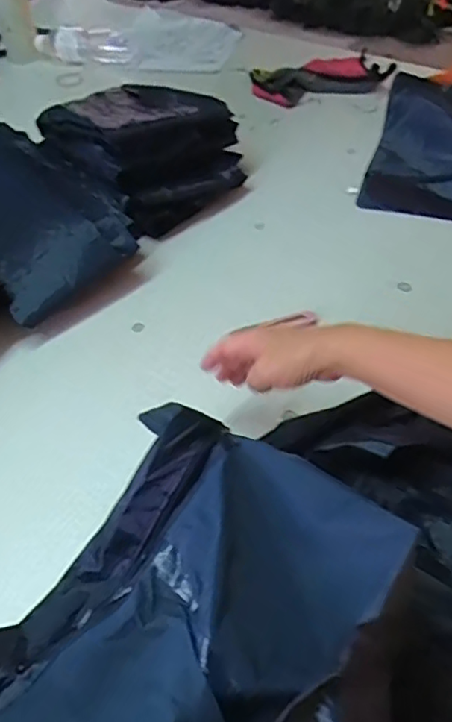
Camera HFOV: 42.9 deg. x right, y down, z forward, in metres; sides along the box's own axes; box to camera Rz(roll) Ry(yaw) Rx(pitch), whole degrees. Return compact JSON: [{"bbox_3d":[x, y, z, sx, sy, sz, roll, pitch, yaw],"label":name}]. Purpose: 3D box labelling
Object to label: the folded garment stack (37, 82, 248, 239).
[{"bbox_3d":[-0.137,-0.328,0.864,0.223,0.121,0.304,-37,56,-25],"label":"folded garment stack"}]

